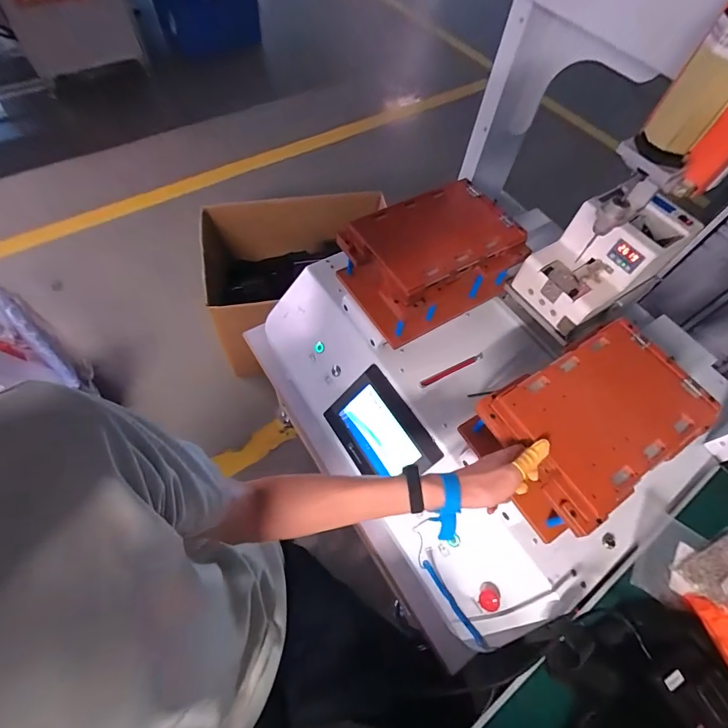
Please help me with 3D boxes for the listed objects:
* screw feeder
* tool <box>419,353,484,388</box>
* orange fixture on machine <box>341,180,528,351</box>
[{"bbox_3d":[0.373,-0.160,0.635,0.188,0.158,0.143,-29,67,-19],"label":"screw feeder"},{"bbox_3d":[0.160,0.011,0.715,0.135,0.004,0.013,-25,66,-17],"label":"tool"},{"bbox_3d":[0.116,-0.183,0.698,0.263,0.144,0.190,-25,66,-17],"label":"orange fixture on machine"}]

